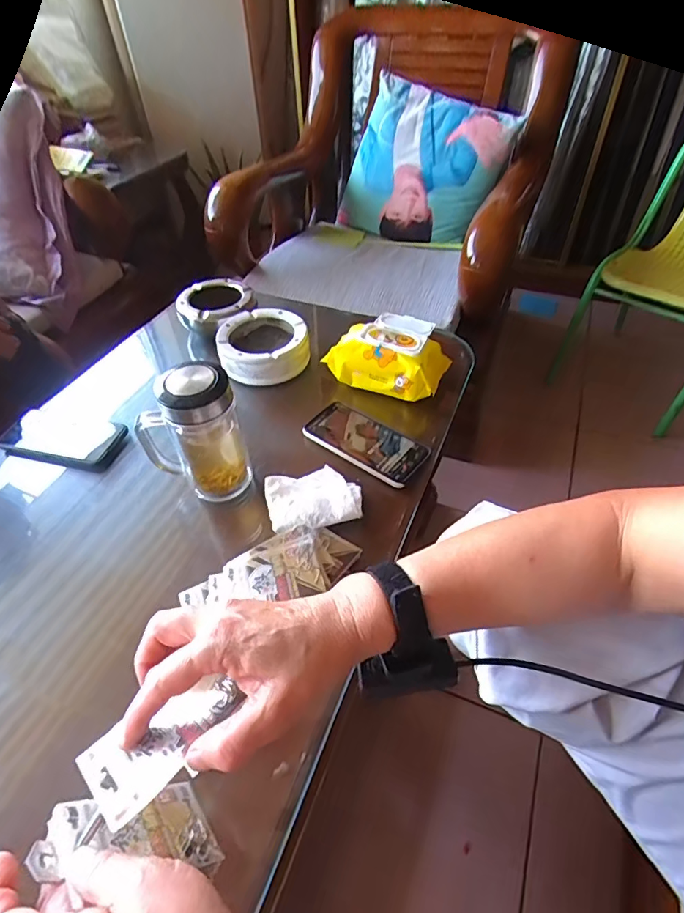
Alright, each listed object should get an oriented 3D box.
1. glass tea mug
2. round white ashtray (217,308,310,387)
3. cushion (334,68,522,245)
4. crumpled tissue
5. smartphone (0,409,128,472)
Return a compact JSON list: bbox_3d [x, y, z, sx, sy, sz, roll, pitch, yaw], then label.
[{"bbox_3d":[-0.169,-0.019,0.543,0.105,0.165,0.068,-23,50,-18],"label":"glass tea mug"},{"bbox_3d":[-0.124,-0.182,0.761,0.141,0.049,0.142,-1,47,1],"label":"round white ashtray"},{"bbox_3d":[0.199,-0.756,1.236,0.420,0.354,0.098,30,18,22],"label":"cushion"},{"bbox_3d":[-0.032,0.049,0.560,0.109,0.024,0.070,-10,47,-7],"label":"crumpled tissue"},{"bbox_3d":[-0.384,-0.025,0.657,0.167,0.016,0.080,10,48,12],"label":"smartphone"}]

